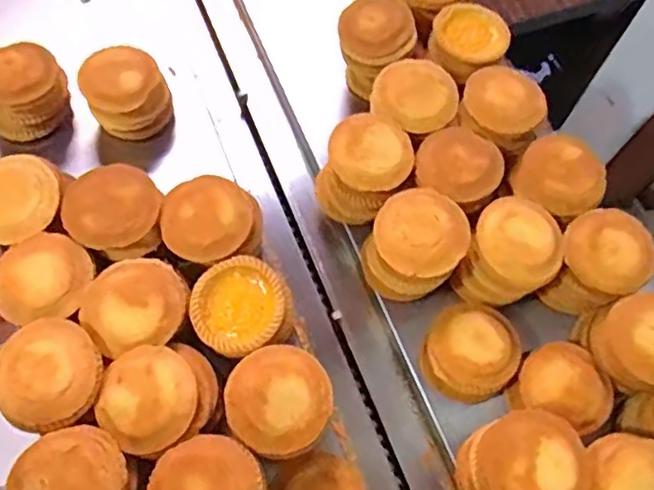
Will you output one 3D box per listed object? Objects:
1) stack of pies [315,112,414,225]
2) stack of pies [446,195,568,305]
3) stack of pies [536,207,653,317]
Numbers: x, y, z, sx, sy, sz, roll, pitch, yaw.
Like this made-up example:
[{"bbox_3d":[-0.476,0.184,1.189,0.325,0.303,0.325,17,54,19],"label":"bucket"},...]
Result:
[{"bbox_3d":[0.033,-0.063,0.547,0.076,0.085,0.075,-36,73,-15],"label":"stack of pies"},{"bbox_3d":[0.154,0.007,0.520,0.068,0.073,0.080,32,70,11],"label":"stack of pies"},{"bbox_3d":[0.223,0.016,0.519,0.068,0.079,0.066,36,71,12],"label":"stack of pies"}]

